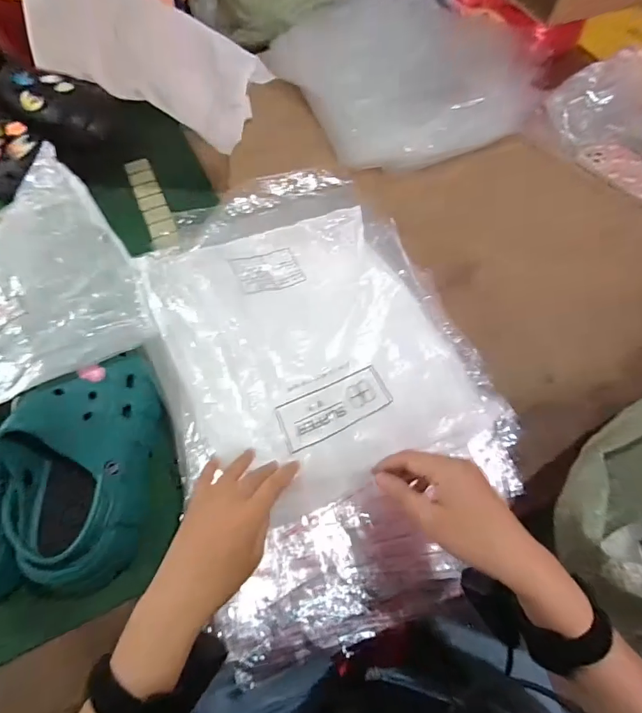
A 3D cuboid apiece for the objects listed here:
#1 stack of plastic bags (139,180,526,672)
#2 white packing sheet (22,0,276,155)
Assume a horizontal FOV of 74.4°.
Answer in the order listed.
[{"bbox_3d":[0.002,0.006,0.483,0.329,0.082,0.541,-15,75,-7],"label":"stack of plastic bags"},{"bbox_3d":[-0.227,-0.385,0.542,0.286,0.150,0.020,20,57,-22],"label":"white packing sheet"}]

